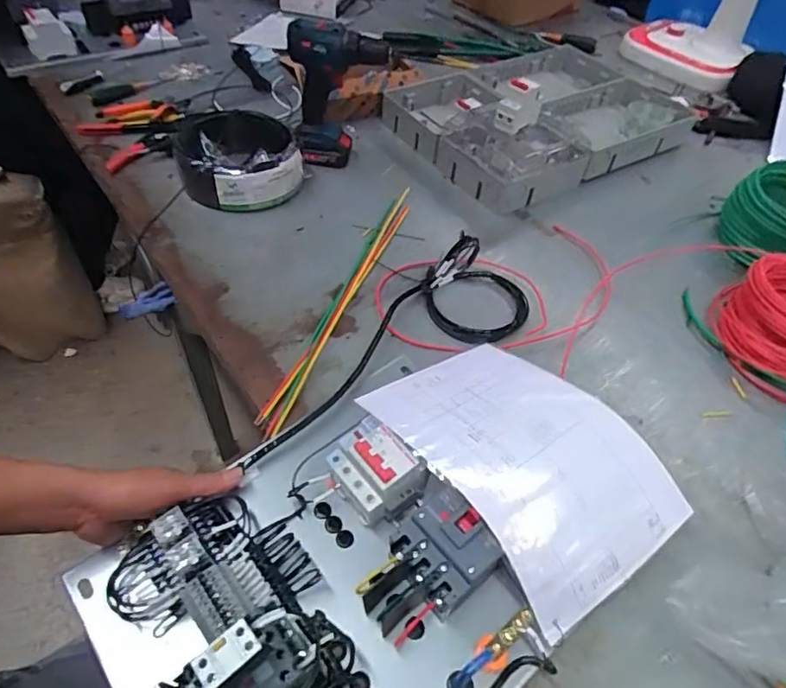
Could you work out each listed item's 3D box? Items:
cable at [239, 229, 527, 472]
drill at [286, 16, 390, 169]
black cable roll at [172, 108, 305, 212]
[{"bbox_3d":[-0.014,-0.021,0.669,0.439,0.078,0.149,-27,57,-22],"label":"cable"},{"bbox_3d":[-0.085,-0.391,0.887,0.150,0.210,0.068,0,51,-2],"label":"drill"},{"bbox_3d":[-0.249,-0.298,0.891,0.184,0.072,0.203,-13,52,-12],"label":"black cable roll"}]

